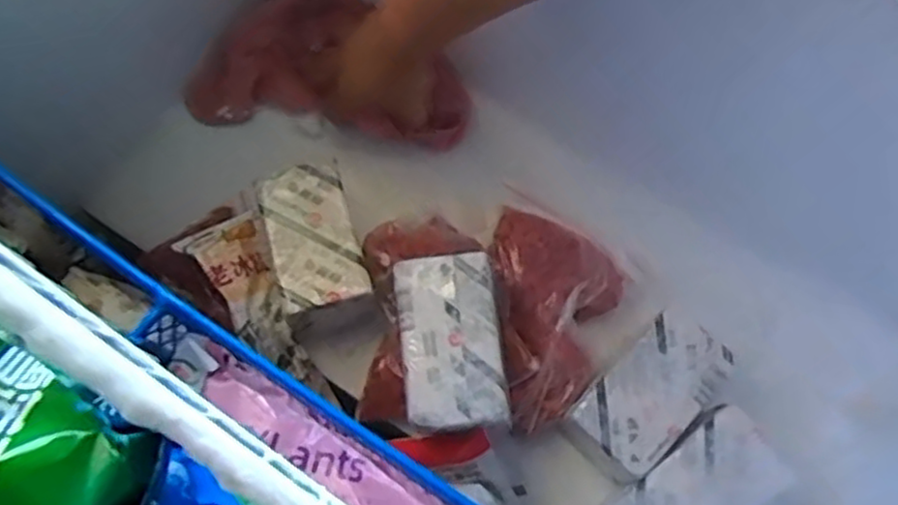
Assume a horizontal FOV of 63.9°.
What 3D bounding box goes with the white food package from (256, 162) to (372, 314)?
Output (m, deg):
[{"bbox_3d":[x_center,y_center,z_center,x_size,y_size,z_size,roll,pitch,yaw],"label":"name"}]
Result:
[{"bbox_3d":[-0.104,-0.014,0.543,0.063,0.018,0.110,-16,72,-7],"label":"white food package"}]

